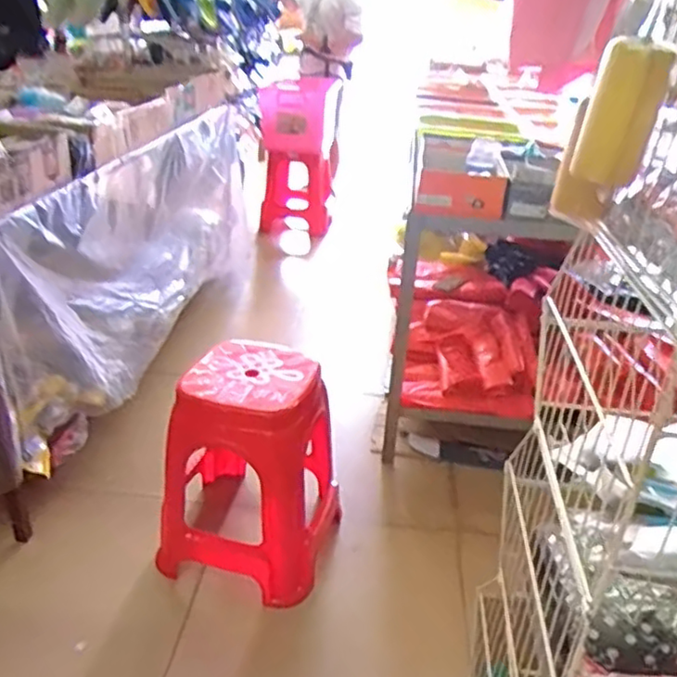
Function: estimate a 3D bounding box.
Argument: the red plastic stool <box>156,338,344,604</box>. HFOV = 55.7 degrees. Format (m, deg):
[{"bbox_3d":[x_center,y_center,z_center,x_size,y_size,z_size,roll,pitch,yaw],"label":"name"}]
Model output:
[{"bbox_3d":[-0.191,0.307,1.476,0.335,0.509,0.367,11,29,14],"label":"red plastic stool"}]

